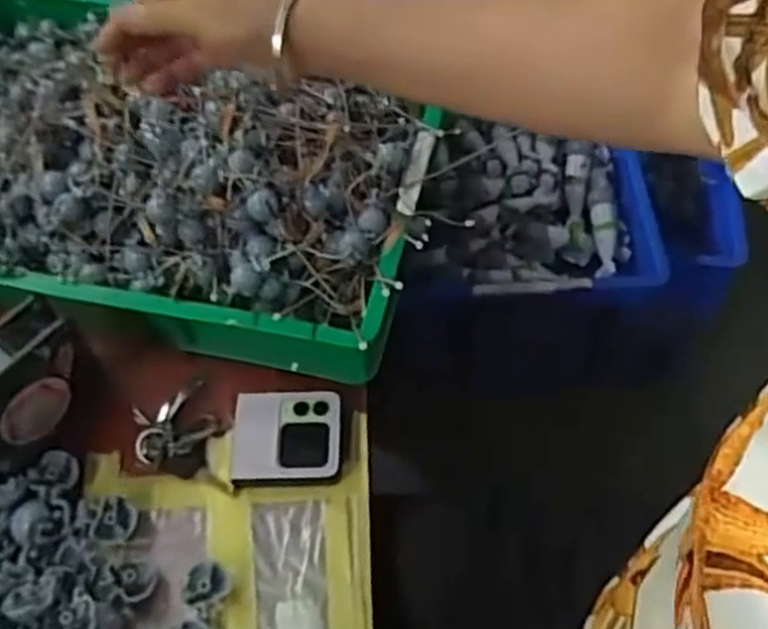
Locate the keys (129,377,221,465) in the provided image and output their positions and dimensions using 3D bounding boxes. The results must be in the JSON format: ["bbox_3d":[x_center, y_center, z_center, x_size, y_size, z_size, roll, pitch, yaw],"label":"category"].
[{"bbox_3d":[-0.177,0.088,0.651,0.070,0.013,0.057,-24,59,-10],"label":"keys"}]

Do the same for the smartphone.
[{"bbox_3d":[-0.078,0.099,0.638,0.086,0.021,0.077,-3,58,3],"label":"smartphone"}]

